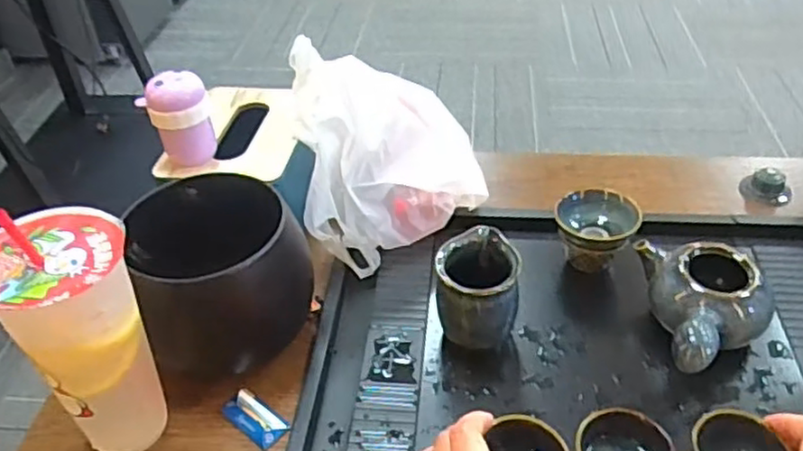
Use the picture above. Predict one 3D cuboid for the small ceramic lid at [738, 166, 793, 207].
[{"bbox_3d":[0.380,-0.043,0.719,0.049,0.029,0.040,21,46,25],"label":"small ceramic lid"}]

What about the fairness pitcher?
[{"bbox_3d":[0.063,0.054,0.567,0.065,0.085,0.070,3,40,7],"label":"fairness pitcher"}]

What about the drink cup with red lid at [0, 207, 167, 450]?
[{"bbox_3d":[-0.207,0.083,0.464,0.080,0.191,0.078,-2,40,1],"label":"drink cup with red lid"}]

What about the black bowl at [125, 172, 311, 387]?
[{"bbox_3d":[-0.144,0.039,0.561,0.125,0.120,0.121,-2,40,1],"label":"black bowl"}]

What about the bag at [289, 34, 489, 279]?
[{"bbox_3d":[-0.008,-0.071,0.656,0.171,0.149,0.155,-8,40,-5],"label":"bag"}]

